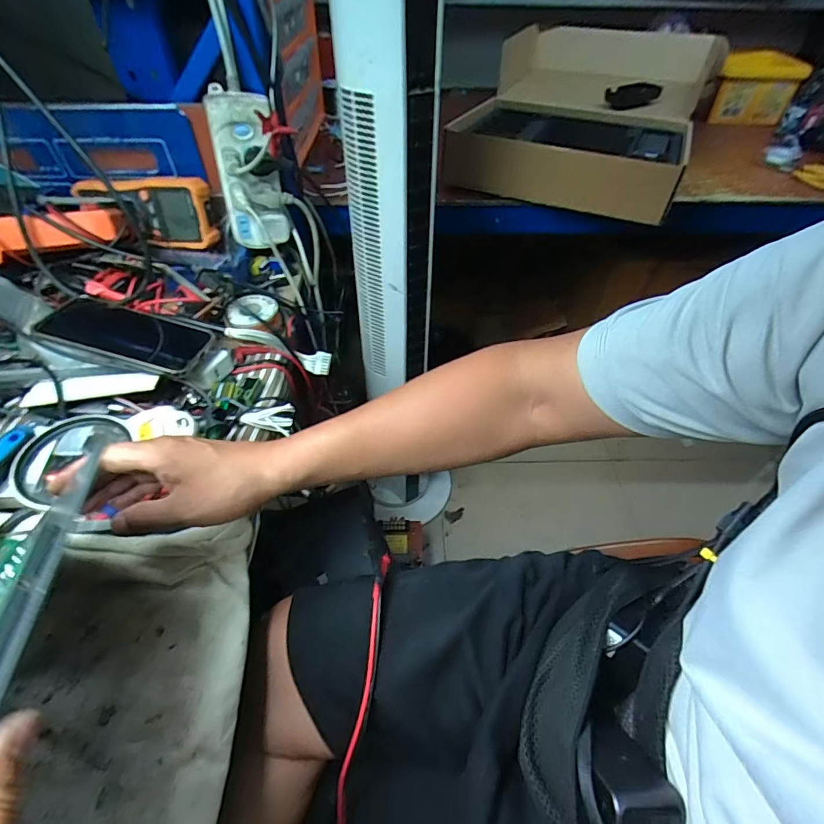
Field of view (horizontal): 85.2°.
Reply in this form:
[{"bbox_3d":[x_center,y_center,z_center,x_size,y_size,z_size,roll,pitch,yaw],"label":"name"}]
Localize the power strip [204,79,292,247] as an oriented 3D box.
[{"bbox_3d":[-0.204,-0.292,0.556,0.072,0.173,0.052,-1,48,-2],"label":"power strip"}]

